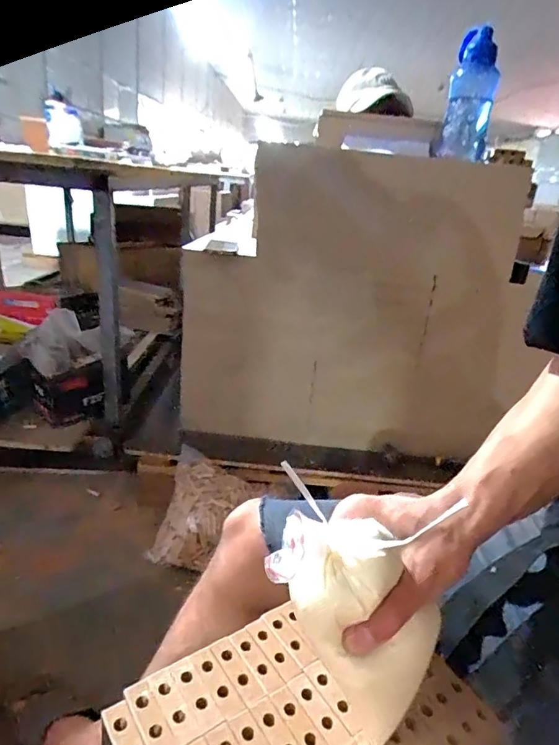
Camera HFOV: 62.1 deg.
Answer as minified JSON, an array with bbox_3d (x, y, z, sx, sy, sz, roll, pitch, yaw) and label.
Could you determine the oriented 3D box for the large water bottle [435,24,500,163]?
[{"bbox_3d":[0.401,-0.577,0.974,0.092,0.231,0.087,10,22,9],"label":"large water bottle"}]

